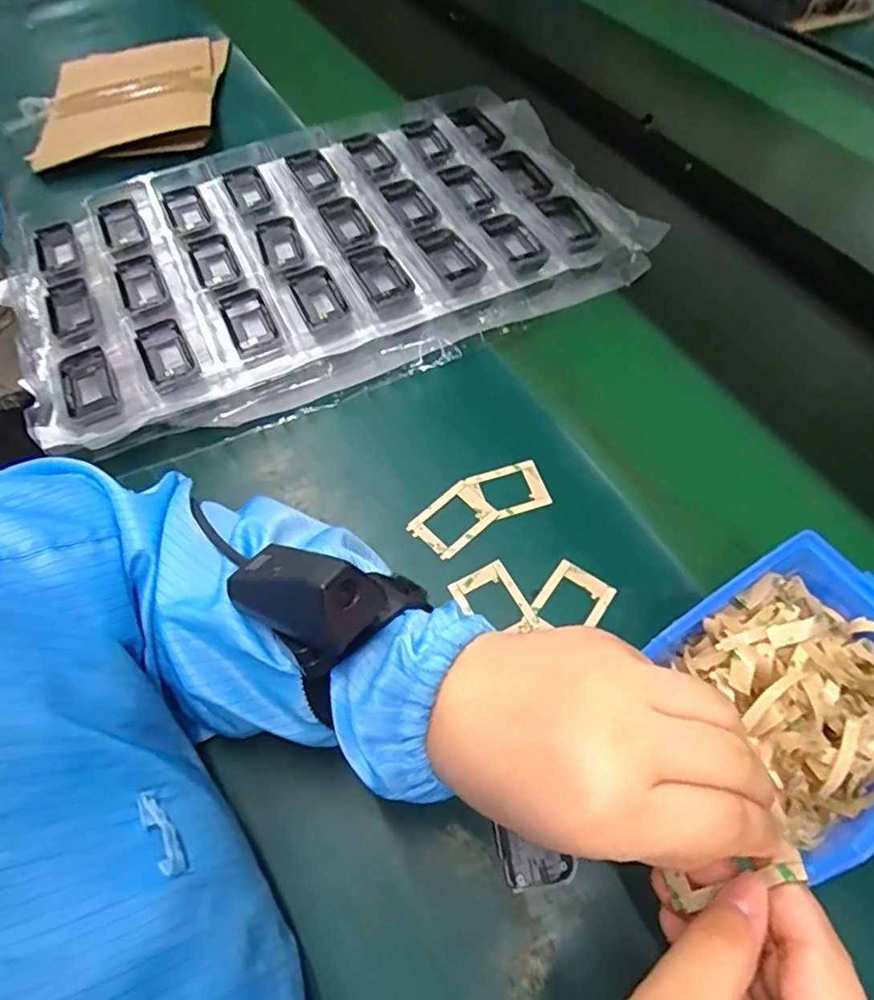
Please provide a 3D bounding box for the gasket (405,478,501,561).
[{"bbox_3d":[0.011,0.015,0.425,0.054,0.004,0.040,-39,66,-16],"label":"gasket"}]

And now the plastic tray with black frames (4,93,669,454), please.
[{"bbox_3d":[-0.100,-0.229,0.560,0.545,0.056,0.299,-21,59,-11],"label":"plastic tray with black frames"}]

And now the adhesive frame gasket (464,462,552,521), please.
[{"bbox_3d":[0.052,-0.006,0.435,0.053,0.004,0.040,-16,58,-8],"label":"adhesive frame gasket"}]

